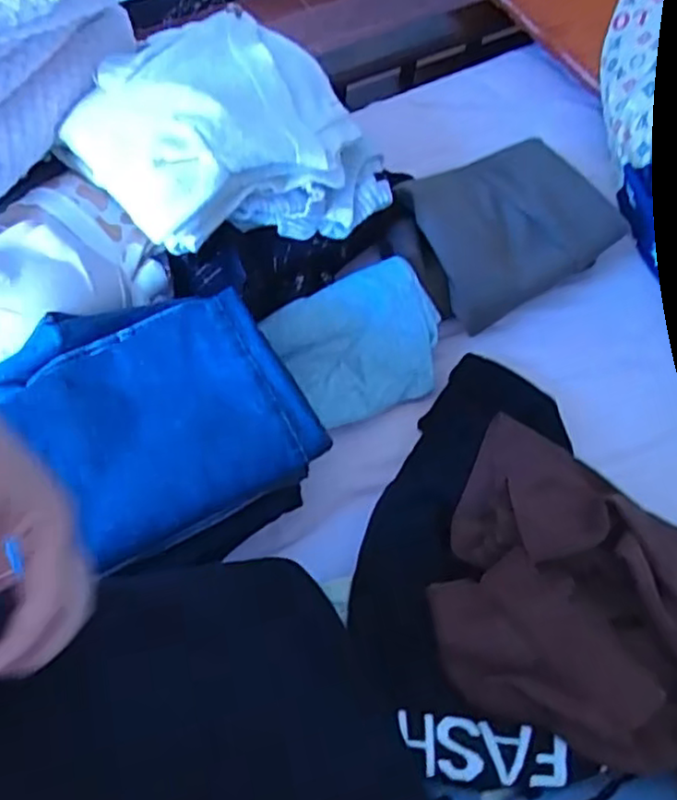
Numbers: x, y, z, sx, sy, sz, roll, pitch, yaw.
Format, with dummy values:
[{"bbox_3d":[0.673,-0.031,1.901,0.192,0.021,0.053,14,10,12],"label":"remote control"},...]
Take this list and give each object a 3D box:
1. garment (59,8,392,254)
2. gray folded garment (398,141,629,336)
[{"bbox_3d":[-0.110,-0.259,0.681,0.252,0.131,0.223,-35,70,-17],"label":"garment"},{"bbox_3d":[0.211,-0.216,0.824,0.225,0.074,0.191,-27,87,-17],"label":"gray folded garment"}]

